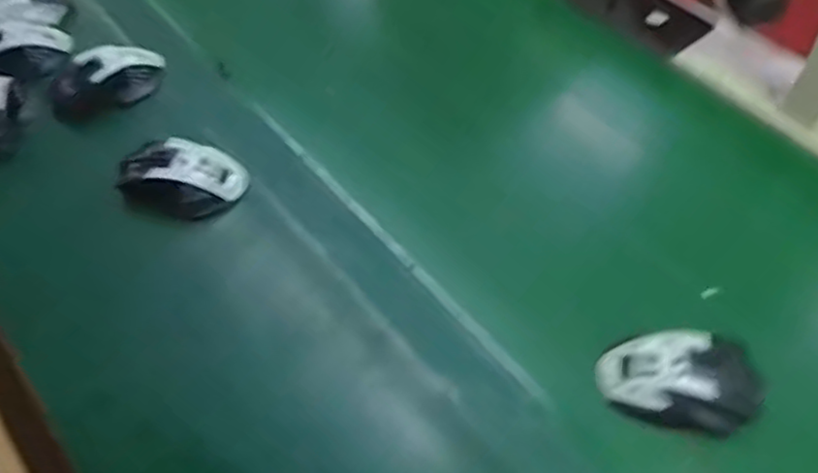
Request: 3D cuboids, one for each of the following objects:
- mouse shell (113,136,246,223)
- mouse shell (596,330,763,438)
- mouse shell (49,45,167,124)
[{"bbox_3d":[-0.211,-0.054,0.659,0.110,0.031,0.075,-2,52,-1],"label":"mouse shell"},{"bbox_3d":[0.207,0.109,0.548,0.111,0.034,0.070,11,53,9],"label":"mouse shell"},{"bbox_3d":[-0.315,-0.166,0.745,0.118,0.039,0.063,-24,56,-17],"label":"mouse shell"}]

